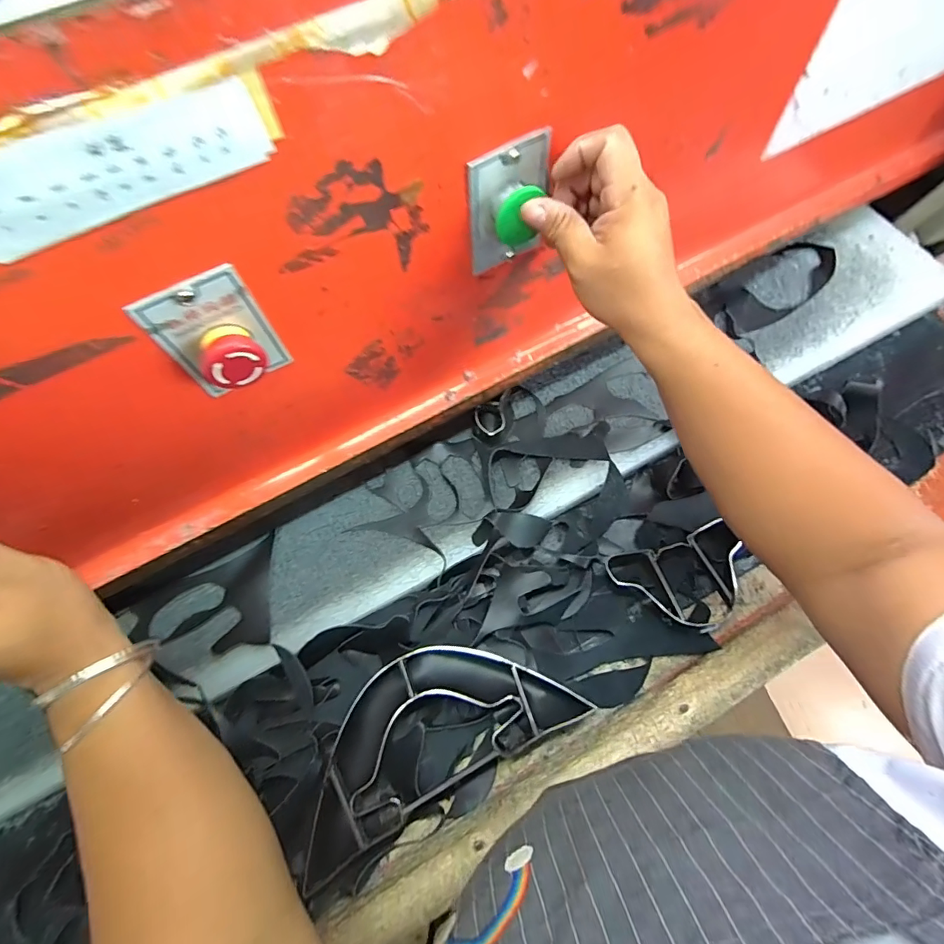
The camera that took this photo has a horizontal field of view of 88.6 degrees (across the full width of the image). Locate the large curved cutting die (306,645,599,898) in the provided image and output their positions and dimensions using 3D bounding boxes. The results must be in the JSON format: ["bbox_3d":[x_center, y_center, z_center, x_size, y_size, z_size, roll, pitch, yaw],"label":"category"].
[{"bbox_3d":[-0.038,0.225,0.430,0.242,0.034,0.122,-29,68,-9],"label":"large curved cutting die"}]

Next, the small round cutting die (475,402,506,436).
[{"bbox_3d":[0.020,-0.052,0.530,0.032,0.036,0.038,-5,67,1],"label":"small round cutting die"}]

